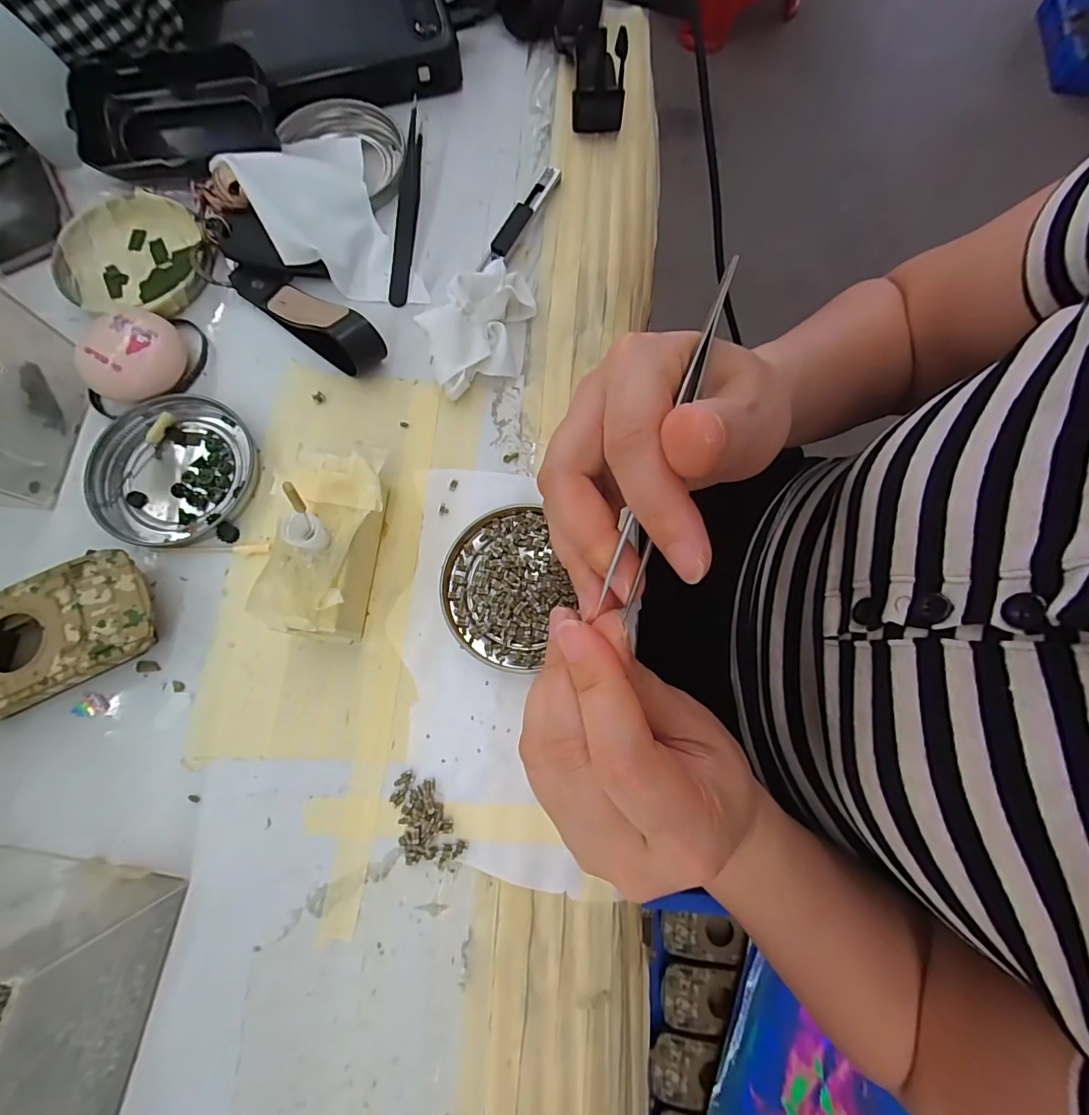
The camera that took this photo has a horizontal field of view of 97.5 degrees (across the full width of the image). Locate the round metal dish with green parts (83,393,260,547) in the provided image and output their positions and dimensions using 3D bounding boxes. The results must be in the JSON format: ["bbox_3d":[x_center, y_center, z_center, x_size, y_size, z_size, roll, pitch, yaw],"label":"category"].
[{"bbox_3d":[-0.187,-0.044,0.241,0.076,0.009,0.075,0,77,-2],"label":"round metal dish with green parts"}]

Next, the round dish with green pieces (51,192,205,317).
[{"bbox_3d":[-0.230,-0.170,0.268,0.081,0.013,0.072,9,77,0],"label":"round dish with green pieces"}]

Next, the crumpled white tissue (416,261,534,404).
[{"bbox_3d":[-0.032,-0.121,0.253,0.046,0.025,0.075,42,79,7],"label":"crumpled white tissue"}]

